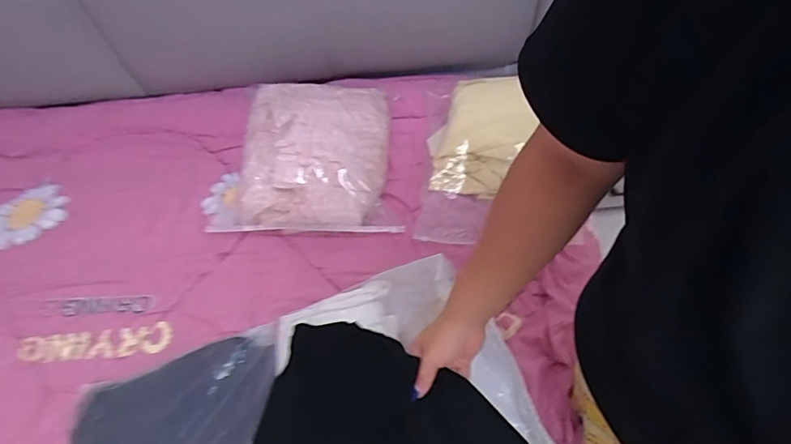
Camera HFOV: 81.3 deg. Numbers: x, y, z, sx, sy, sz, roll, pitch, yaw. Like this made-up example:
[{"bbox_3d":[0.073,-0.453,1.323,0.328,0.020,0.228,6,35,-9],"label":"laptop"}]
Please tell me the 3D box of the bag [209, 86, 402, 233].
[{"bbox_3d":[-0.174,-0.127,0.867,0.345,0.126,0.295,-1,60,3],"label":"bag"}]

